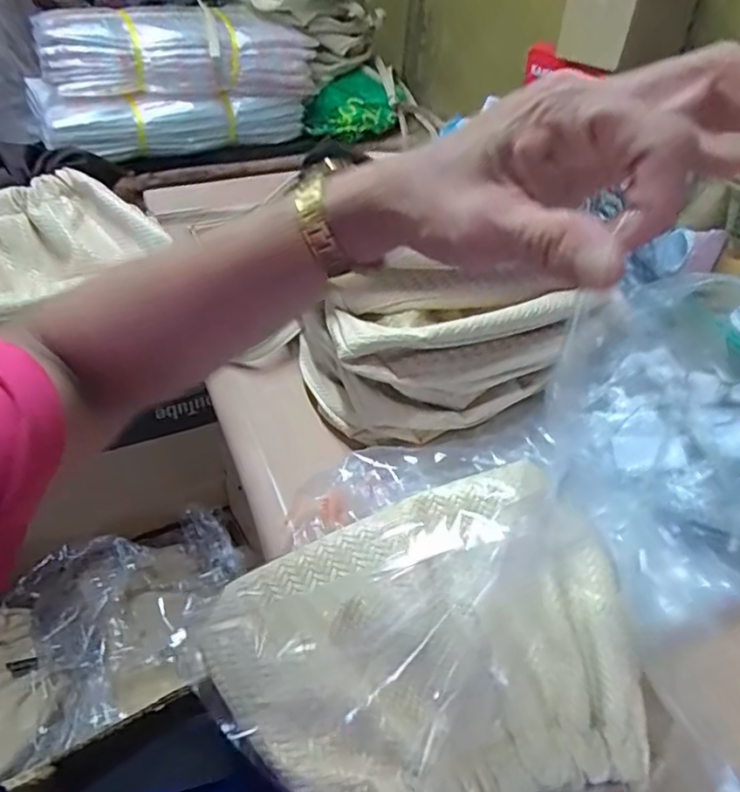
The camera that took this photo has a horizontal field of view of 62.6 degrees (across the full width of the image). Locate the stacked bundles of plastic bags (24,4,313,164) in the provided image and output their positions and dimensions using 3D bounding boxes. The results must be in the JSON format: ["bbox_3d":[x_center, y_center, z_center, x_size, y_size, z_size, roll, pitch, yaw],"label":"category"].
[{"bbox_3d":[-0.388,-0.636,1.200,0.496,0.217,0.263,-24,49,-28],"label":"stacked bundles of plastic bags"}]

